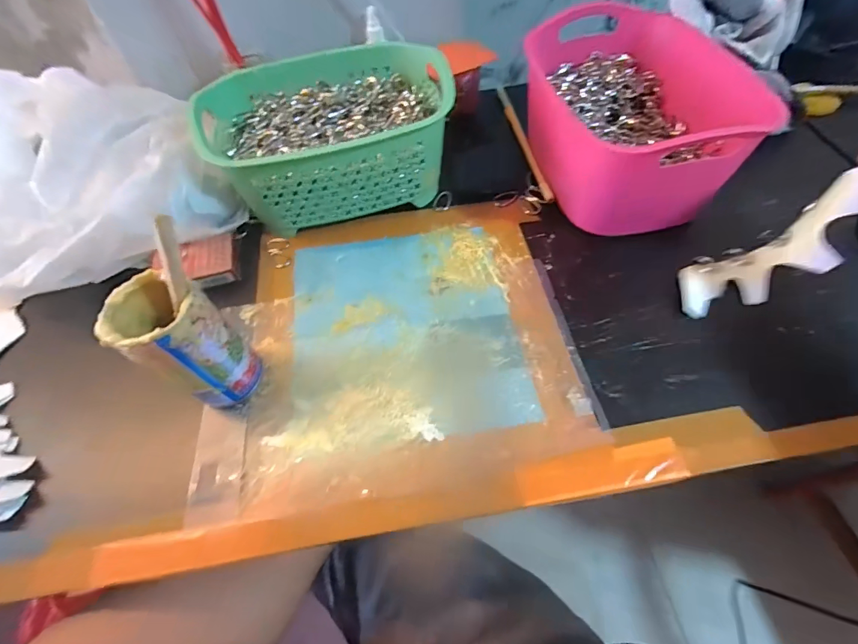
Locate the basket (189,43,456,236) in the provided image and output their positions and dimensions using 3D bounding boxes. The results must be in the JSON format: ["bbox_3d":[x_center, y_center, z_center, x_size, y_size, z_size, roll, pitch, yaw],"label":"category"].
[{"bbox_3d":[-0.115,-0.223,0.492,0.264,0.118,0.202,-17,58,-7],"label":"basket"}]

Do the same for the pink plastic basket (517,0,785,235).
[{"bbox_3d":[0.231,-0.239,0.474,0.186,0.122,0.262,-7,58,-1],"label":"pink plastic basket"}]

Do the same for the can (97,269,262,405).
[{"bbox_3d":[-0.200,0.019,0.344,0.070,0.125,0.065,-2,58,3],"label":"can"}]

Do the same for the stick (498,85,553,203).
[{"bbox_3d":[0.128,-0.259,0.562,0.013,0.010,0.265,-7,58,-1],"label":"stick"}]

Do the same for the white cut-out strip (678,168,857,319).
[{"bbox_3d":[0.331,-0.061,0.391,0.181,0.055,0.066,-30,57,15],"label":"white cut-out strip"}]

